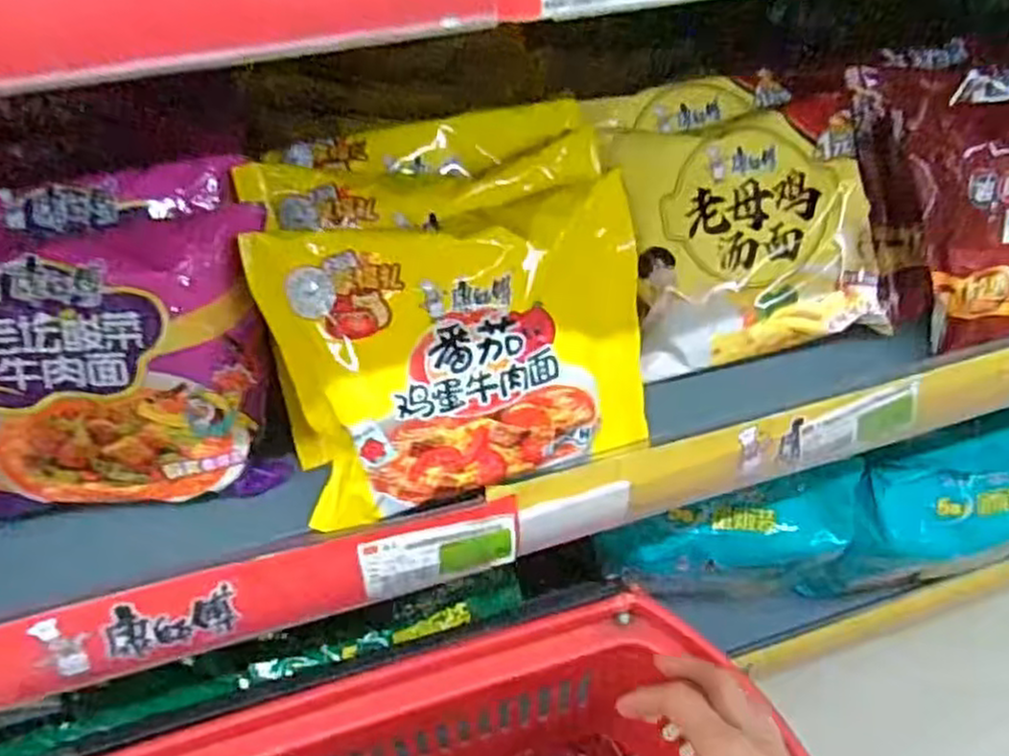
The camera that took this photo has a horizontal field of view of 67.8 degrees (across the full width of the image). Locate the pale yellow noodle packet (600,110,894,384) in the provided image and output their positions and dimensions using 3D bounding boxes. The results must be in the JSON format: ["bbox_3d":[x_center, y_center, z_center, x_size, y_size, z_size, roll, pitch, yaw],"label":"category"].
[{"bbox_3d":[0.134,-0.079,0.434,0.137,0.045,0.131,-12,93,-5],"label":"pale yellow noodle packet"}]

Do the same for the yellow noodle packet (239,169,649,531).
[{"bbox_3d":[-0.015,-0.011,0.366,0.175,0.138,0.045,-12,18,-9],"label":"yellow noodle packet"}]

